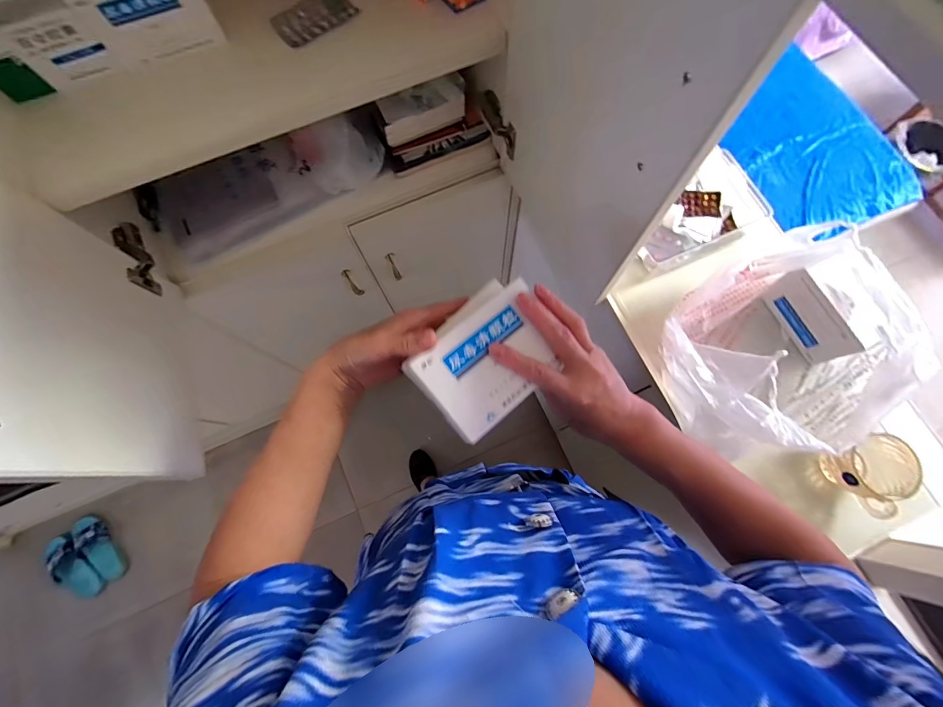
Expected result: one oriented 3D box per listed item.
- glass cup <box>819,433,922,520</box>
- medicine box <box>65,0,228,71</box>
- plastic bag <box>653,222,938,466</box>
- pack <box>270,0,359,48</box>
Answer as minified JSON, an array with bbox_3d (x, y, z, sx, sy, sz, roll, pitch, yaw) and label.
[{"bbox_3d":[0.503,0.155,0.511,0.087,0.057,0.095,-18,73,-3],"label":"glass cup"},{"bbox_3d":[-0.382,-0.399,0.482,0.134,0.079,0.019,-18,73,-3],"label":"medicine box"},{"bbox_3d":[0.389,-0.002,0.527,0.256,0.158,0.219,-29,74,-7],"label":"plastic bag"},{"bbox_3d":[-0.211,-0.451,0.539,0.106,0.010,0.060,-39,75,-9],"label":"pack"}]

